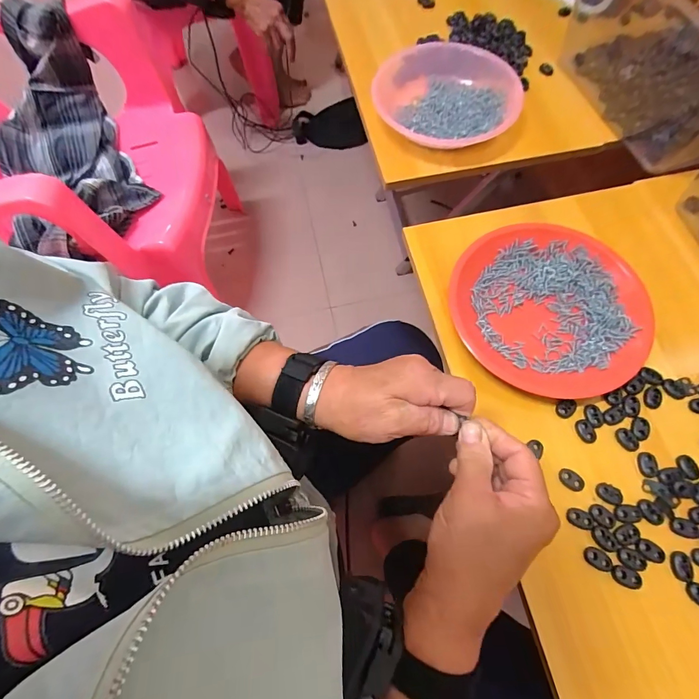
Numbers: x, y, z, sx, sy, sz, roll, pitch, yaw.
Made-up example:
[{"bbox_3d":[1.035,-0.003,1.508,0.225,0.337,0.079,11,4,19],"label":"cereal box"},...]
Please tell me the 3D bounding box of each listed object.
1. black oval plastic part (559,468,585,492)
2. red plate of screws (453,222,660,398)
[{"bbox_3d":[0.201,0.117,0.338,0.022,0.004,0.016,32,72,14],"label":"black oval plastic part"},{"bbox_3d":[0.208,-0.048,0.393,0.189,0.024,0.184,-1,68,2],"label":"red plate of screws"}]

